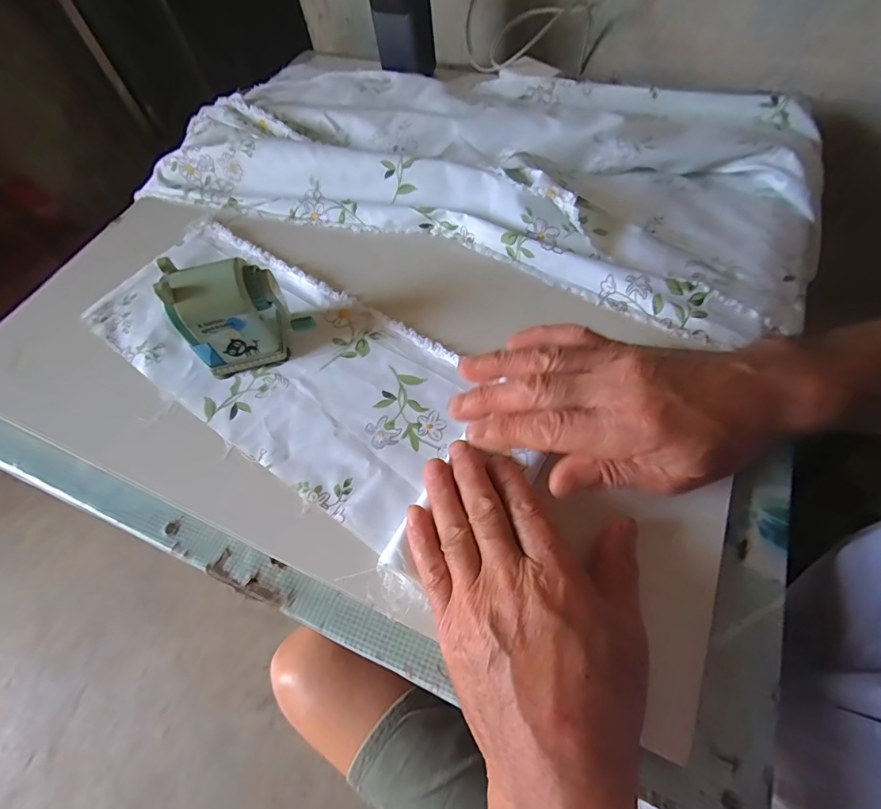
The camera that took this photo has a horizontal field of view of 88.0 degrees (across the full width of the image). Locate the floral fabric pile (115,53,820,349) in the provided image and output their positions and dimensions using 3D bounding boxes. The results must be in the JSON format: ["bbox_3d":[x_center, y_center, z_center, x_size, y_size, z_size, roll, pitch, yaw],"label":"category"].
[{"bbox_3d":[0.032,-0.256,0.464,0.646,0.052,0.320,18,63,16],"label":"floral fabric pile"}]

